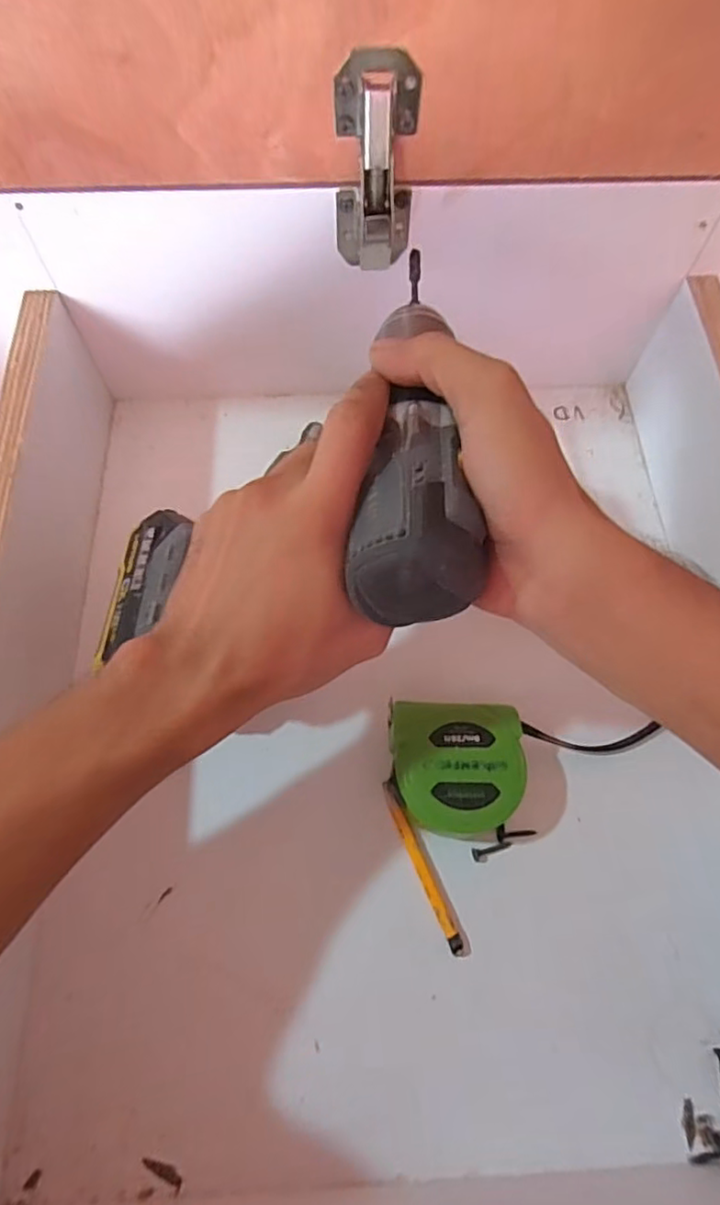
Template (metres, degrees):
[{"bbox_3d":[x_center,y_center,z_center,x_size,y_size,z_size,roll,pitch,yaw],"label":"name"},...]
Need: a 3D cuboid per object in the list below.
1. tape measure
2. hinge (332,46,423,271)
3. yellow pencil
[{"bbox_3d":[0.055,0.095,0.357,0.075,0.042,0.069,1,68,-1],"label":"tape measure"},{"bbox_3d":[0.007,-0.221,0.323,0.044,0.093,0.041,4,68,1],"label":"hinge"},{"bbox_3d":[0.036,0.151,0.354,0.008,0.005,0.097,-22,70,-9],"label":"yellow pencil"}]

